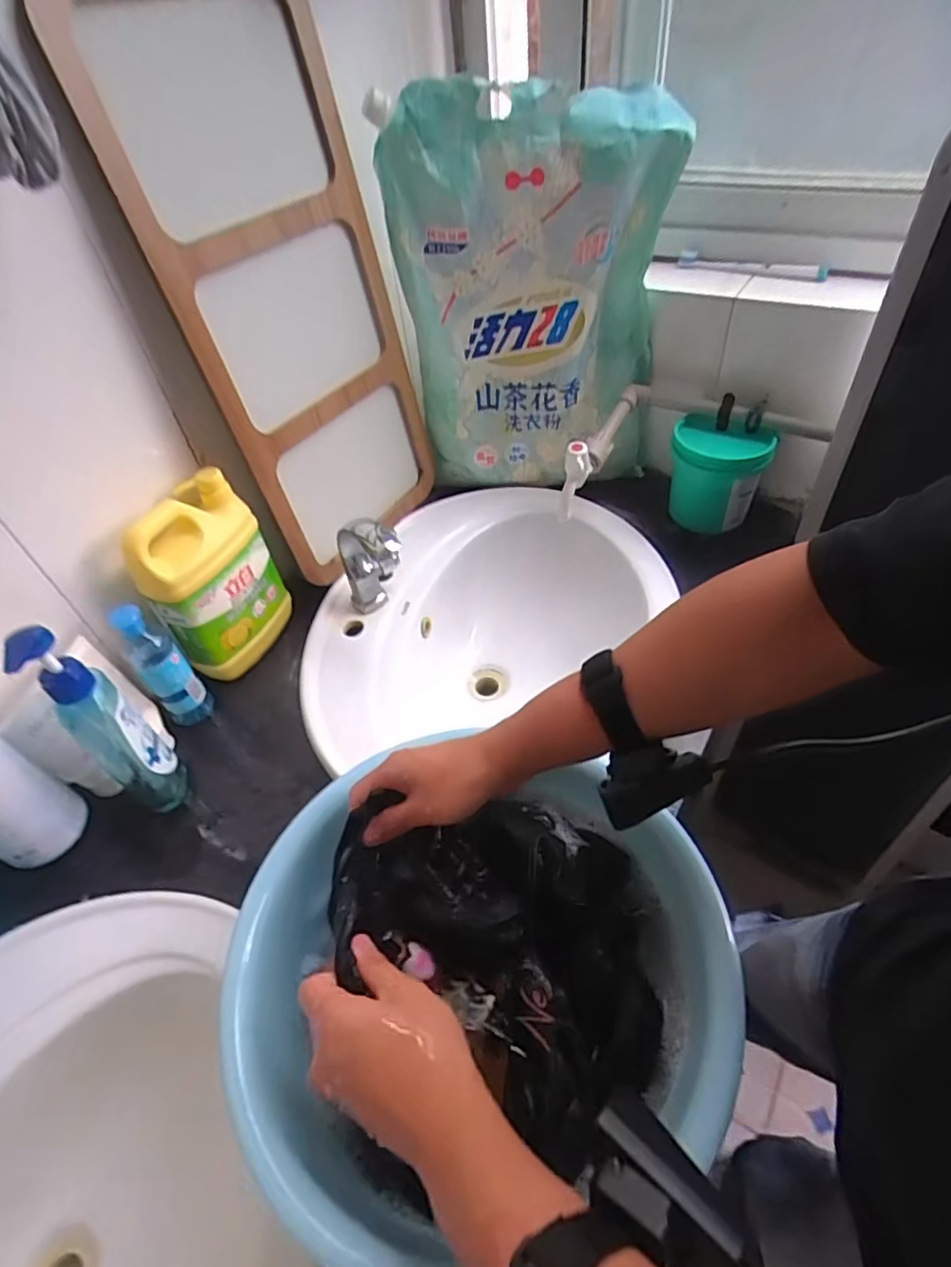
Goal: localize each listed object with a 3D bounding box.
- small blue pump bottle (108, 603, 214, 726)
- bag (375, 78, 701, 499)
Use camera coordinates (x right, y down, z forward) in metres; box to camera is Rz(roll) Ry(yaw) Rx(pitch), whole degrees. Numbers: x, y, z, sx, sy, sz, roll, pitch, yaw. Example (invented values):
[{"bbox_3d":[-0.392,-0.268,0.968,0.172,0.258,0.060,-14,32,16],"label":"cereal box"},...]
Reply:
[{"bbox_3d":[-0.341,0.039,0.665,0.039,0.171,0.047,34,59,31],"label":"small blue pump bottle"},{"bbox_3d":[0.076,-0.431,0.811,0.330,0.441,0.119,0,48,7],"label":"bag"}]

